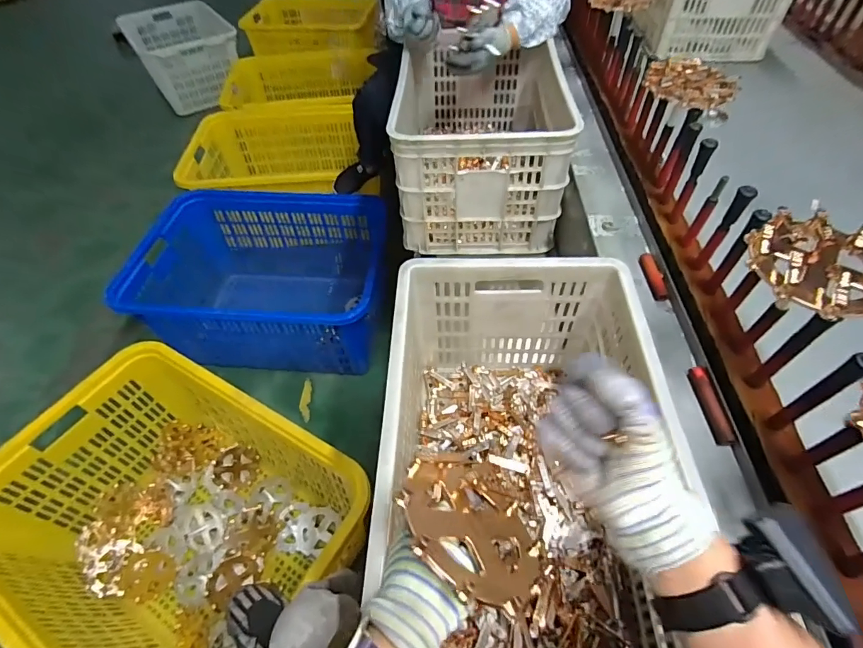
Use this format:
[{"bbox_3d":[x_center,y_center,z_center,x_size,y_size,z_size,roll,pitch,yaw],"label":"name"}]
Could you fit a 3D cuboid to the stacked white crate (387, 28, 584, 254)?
[{"bbox_3d":[0.107,-0.423,0.983,0.331,0.265,0.472,3,52,5],"label":"stacked white crate"}]

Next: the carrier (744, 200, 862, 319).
[{"bbox_3d":[0.388,-0.059,0.433,0.120,0.046,0.126,-33,58,-22],"label":"carrier"}]

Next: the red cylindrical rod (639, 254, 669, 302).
[{"bbox_3d":[0.338,-0.072,0.663,0.019,0.015,0.088,-3,52,0],"label":"red cylindrical rod"}]

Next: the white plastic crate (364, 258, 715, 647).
[{"bbox_3d":[0.103,0.160,0.544,0.296,0.242,0.441,0,52,2],"label":"white plastic crate"}]

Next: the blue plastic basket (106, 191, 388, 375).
[{"bbox_3d":[-0.561,-0.141,1.556,0.778,0.374,0.583,3,52,5],"label":"blue plastic basket"}]

